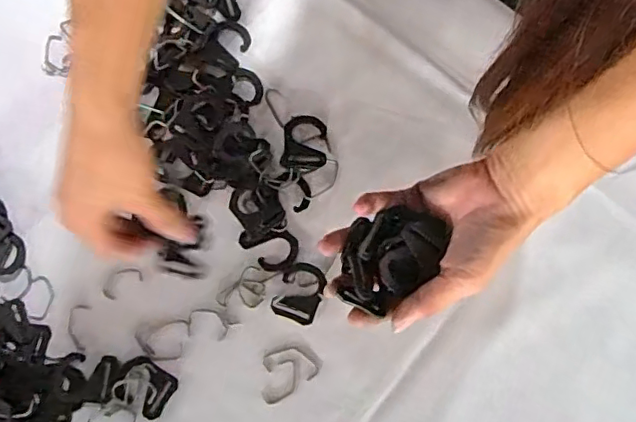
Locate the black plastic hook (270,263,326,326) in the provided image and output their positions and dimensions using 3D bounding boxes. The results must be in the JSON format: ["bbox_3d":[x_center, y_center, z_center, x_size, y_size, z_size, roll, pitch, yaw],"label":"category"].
[{"bbox_3d":[-0.014,0.062,0.430,0.033,0.007,0.044,21,76,5],"label":"black plastic hook"}]

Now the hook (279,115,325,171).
[{"bbox_3d":[-0.011,-0.056,0.460,0.035,0.004,0.047,5,75,1],"label":"hook"}]

